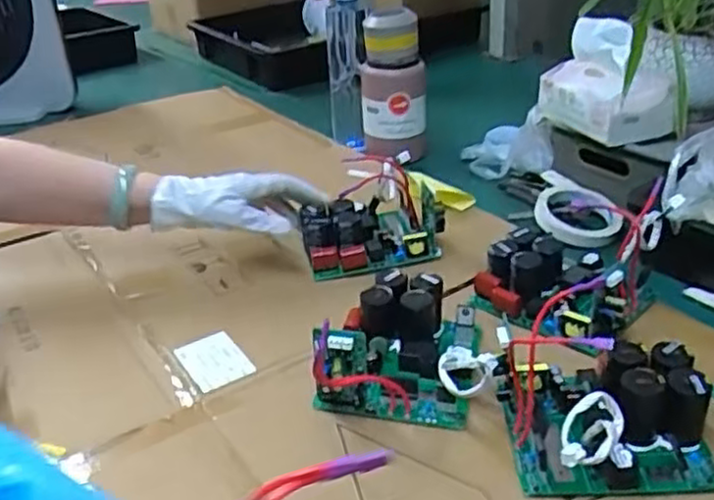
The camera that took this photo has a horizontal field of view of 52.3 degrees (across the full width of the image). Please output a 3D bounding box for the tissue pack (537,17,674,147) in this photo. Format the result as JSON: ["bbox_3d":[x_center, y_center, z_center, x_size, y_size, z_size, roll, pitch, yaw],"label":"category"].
[{"bbox_3d":[0.299,-0.206,0.858,0.113,0.113,0.149,-15,31,-20],"label":"tissue pack"}]

